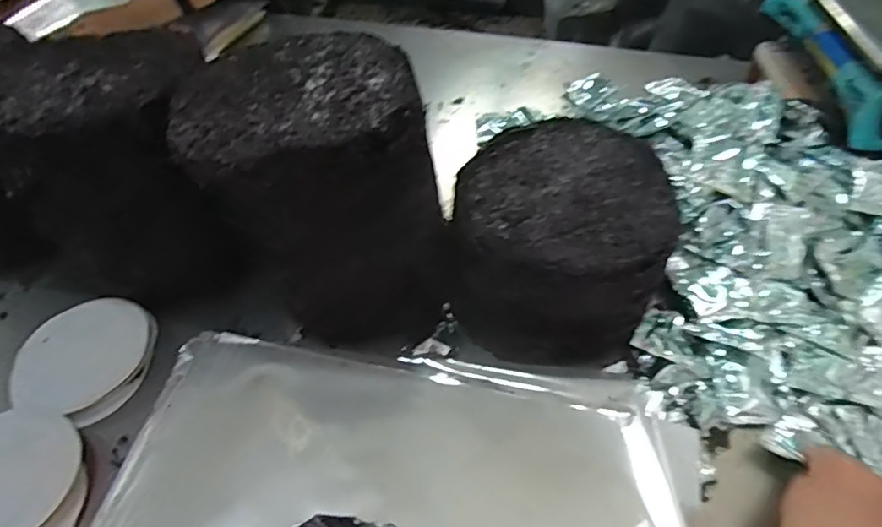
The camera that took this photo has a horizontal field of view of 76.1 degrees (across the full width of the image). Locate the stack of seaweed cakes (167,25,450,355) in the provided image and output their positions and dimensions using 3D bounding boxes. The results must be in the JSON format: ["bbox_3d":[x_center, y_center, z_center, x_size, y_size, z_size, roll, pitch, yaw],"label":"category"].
[{"bbox_3d":[-0.112,-0.054,0.557,0.201,0.261,0.198,-20,51,-13],"label":"stack of seaweed cakes"}]

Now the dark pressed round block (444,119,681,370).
[{"bbox_3d":[0.119,-0.025,0.564,0.206,0.118,0.225,-2,49,2],"label":"dark pressed round block"}]

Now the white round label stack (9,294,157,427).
[{"bbox_3d":[-0.368,0.094,0.584,0.130,0.021,0.128,-2,49,2],"label":"white round label stack"}]

